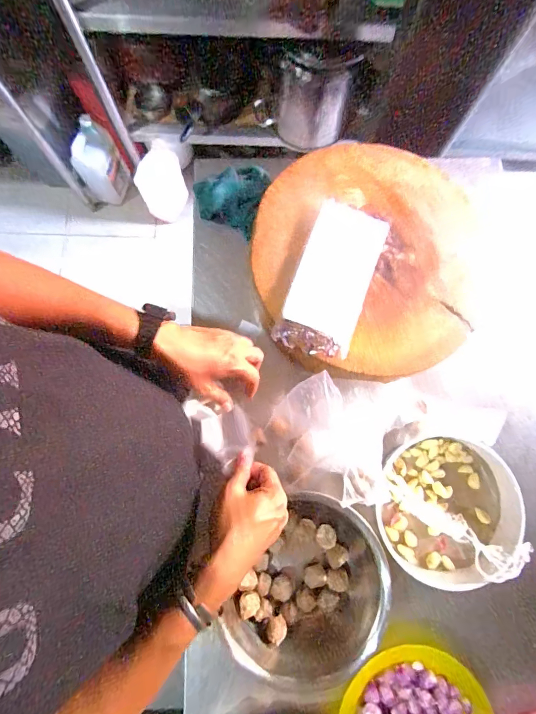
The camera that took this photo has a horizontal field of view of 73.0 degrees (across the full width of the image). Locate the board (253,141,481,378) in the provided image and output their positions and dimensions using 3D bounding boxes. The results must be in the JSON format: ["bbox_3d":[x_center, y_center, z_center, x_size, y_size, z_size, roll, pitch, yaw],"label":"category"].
[{"bbox_3d":[0.167,-0.161,0.590,0.371,0.053,0.372,0,79,-1],"label":"board"}]

